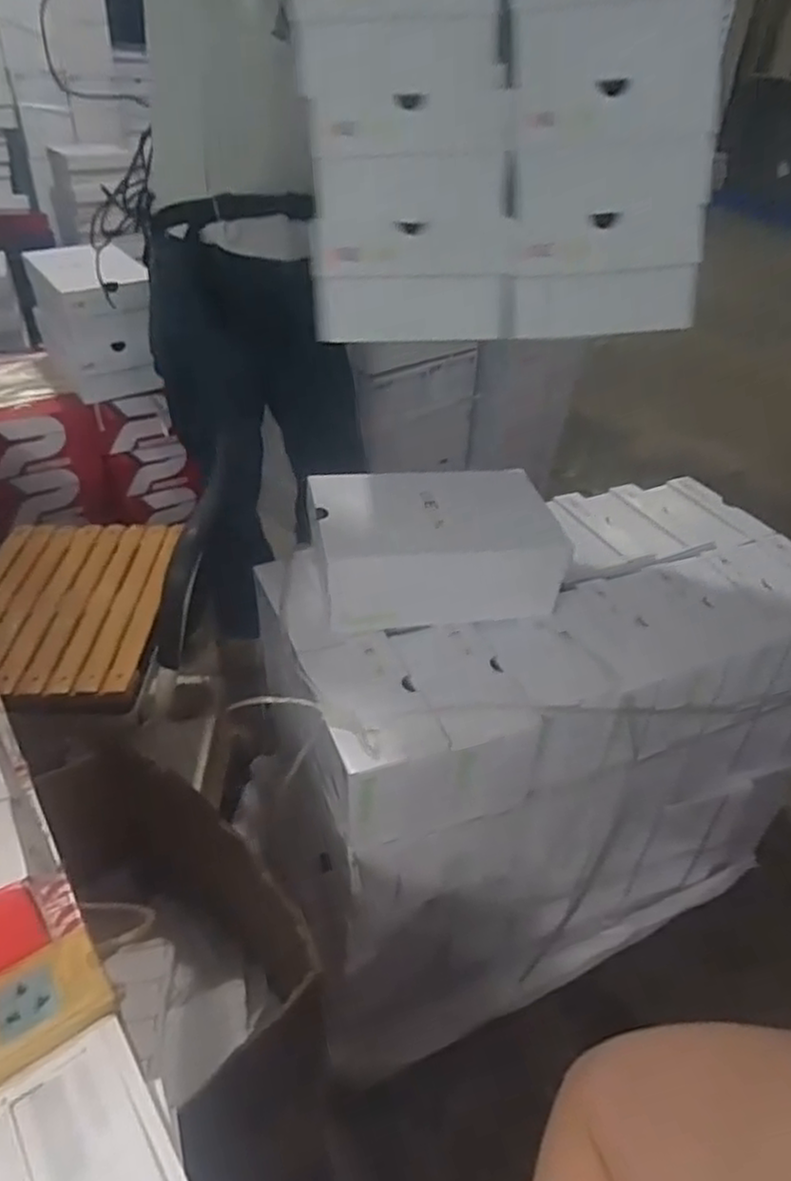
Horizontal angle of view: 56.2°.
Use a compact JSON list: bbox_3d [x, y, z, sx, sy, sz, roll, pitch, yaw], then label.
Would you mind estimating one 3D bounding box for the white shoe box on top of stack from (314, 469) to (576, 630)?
[{"bbox_3d":[0.051,-0.060,0.957,0.298,0.122,0.169,-4,38,-11],"label":"white shoe box on top of stack"}]

